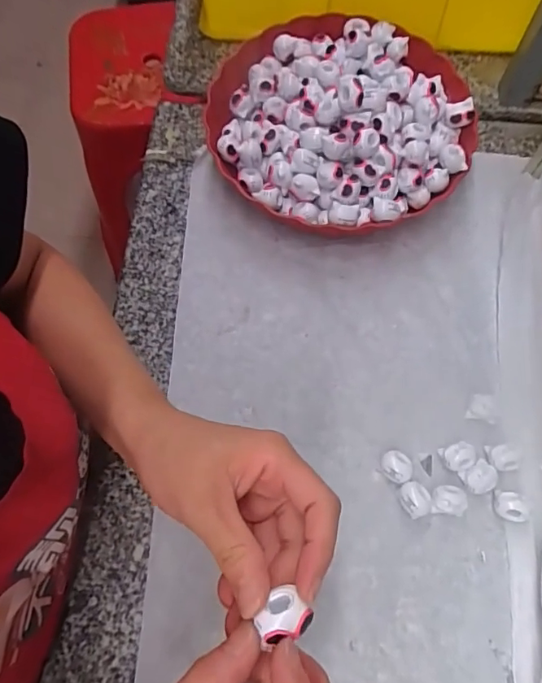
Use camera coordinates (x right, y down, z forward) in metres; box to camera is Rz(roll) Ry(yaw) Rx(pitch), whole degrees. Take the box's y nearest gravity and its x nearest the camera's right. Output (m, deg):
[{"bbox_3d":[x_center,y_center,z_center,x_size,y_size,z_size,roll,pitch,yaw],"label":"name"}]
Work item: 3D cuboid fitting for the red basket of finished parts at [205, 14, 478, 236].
[{"bbox_3d":[0.066,-0.210,0.477,0.246,0.074,0.242,-4,69,1],"label":"red basket of finished parts"}]

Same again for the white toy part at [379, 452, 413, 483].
[{"bbox_3d":[0.097,0.097,0.390,0.024,0.016,0.021,42,76,16],"label":"white toy part"}]

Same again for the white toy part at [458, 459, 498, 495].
[{"bbox_3d":[0.162,0.105,0.386,0.026,0.015,0.022,-27,70,-8],"label":"white toy part"}]

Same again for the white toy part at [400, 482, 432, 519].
[{"bbox_3d":[0.109,0.119,0.382,0.022,0.017,0.024,-1,69,2],"label":"white toy part"}]

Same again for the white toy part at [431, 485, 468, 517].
[{"bbox_3d":[0.134,0.121,0.382,0.026,0.018,0.021,2,69,3],"label":"white toy part"}]

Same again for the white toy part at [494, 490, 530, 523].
[{"bbox_3d":[0.179,0.124,0.377,0.021,0.014,0.021,2,69,3],"label":"white toy part"}]

